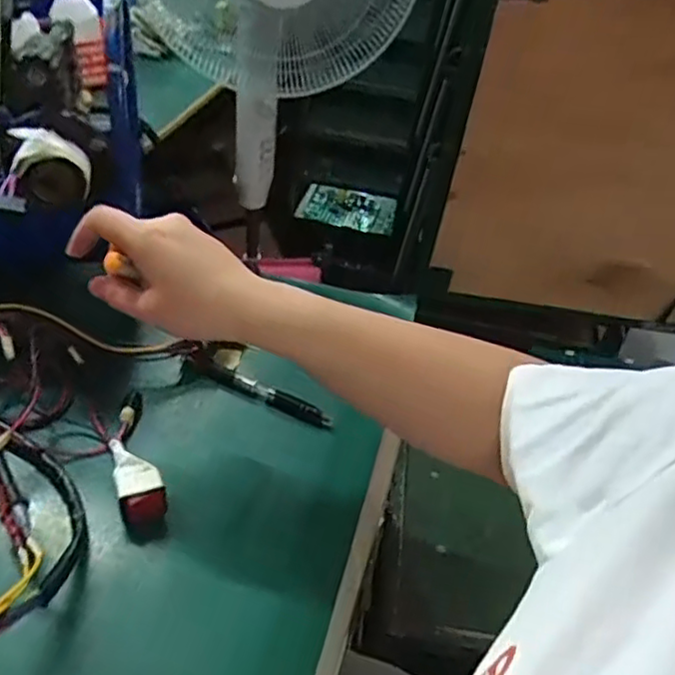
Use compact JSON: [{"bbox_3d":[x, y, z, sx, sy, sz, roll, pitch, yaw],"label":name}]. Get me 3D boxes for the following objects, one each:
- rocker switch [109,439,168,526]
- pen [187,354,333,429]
[{"bbox_3d":[-0.145,0.101,0.473,0.029,0.026,0.076,-12,43,-22],"label":"rocker switch"},{"bbox_3d":[-0.069,0.046,0.569,0.138,0.013,0.014,19,41,14],"label":"pen"}]

